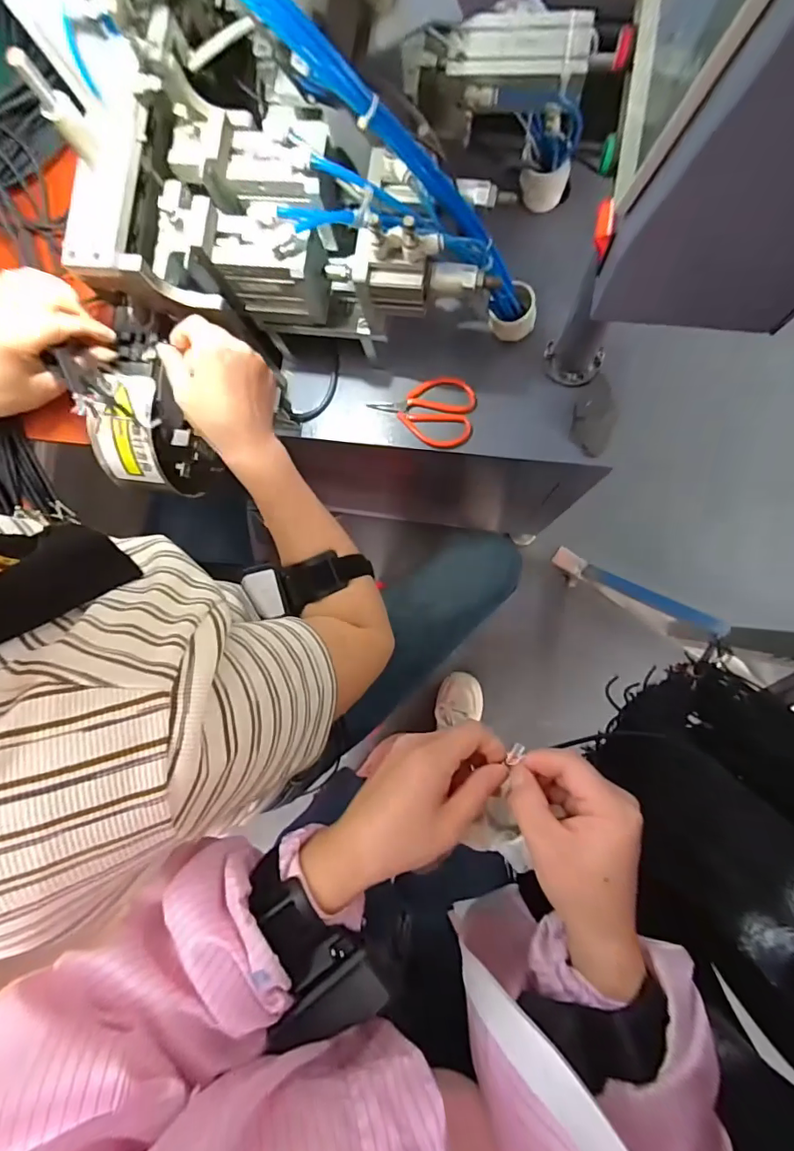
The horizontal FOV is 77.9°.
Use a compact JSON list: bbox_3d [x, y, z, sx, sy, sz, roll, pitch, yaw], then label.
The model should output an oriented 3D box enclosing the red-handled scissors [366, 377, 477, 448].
[{"bbox_3d":[0.029,-0.180,0.536,0.108,0.016,0.070,10,89,7],"label":"red-handled scissors"}]

